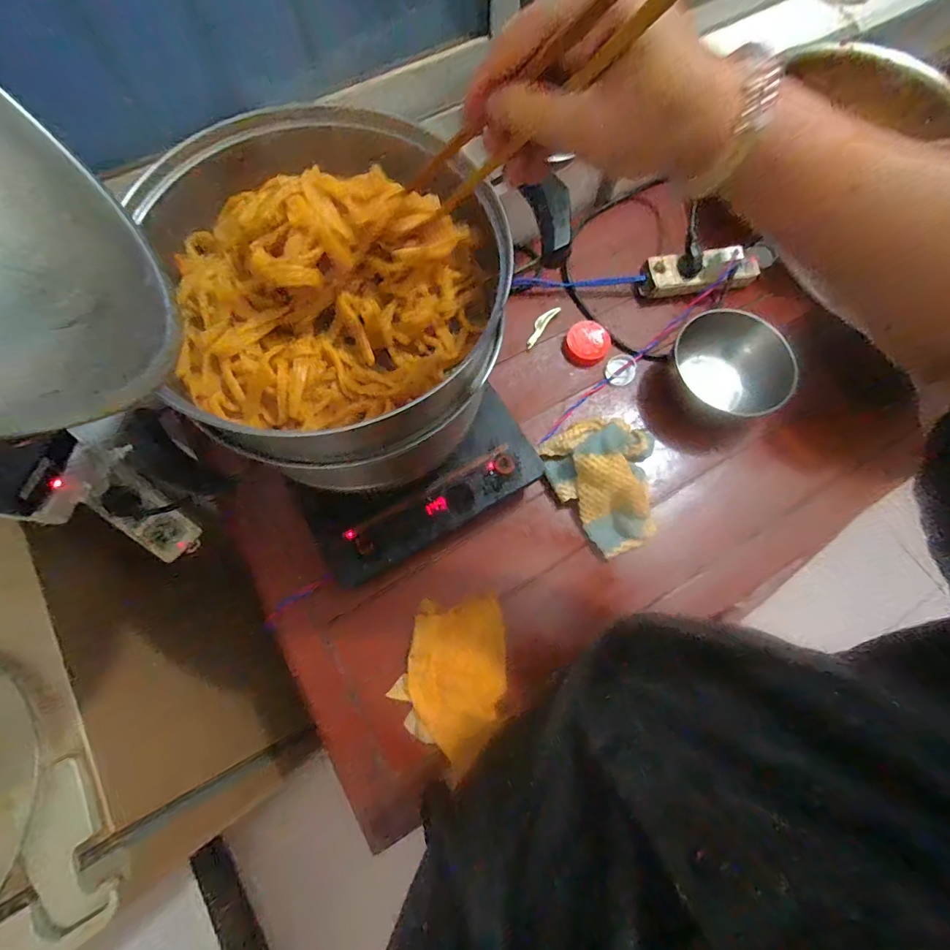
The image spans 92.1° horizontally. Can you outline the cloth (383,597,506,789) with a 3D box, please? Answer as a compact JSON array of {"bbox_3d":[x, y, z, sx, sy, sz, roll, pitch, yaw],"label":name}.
[{"bbox_3d":[-0.024,0.226,0.522,0.118,0.019,0.179,19,69,3],"label":"cloth"}]

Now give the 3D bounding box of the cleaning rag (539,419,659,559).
[{"bbox_3d":[0.183,0.000,0.580,0.149,0.054,0.170,-29,75,-10],"label":"cleaning rag"}]

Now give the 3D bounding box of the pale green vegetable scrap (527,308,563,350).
[{"bbox_3d":[0.097,-0.220,0.679,0.021,0.007,0.071,36,97,10],"label":"pale green vegetable scrap"}]

